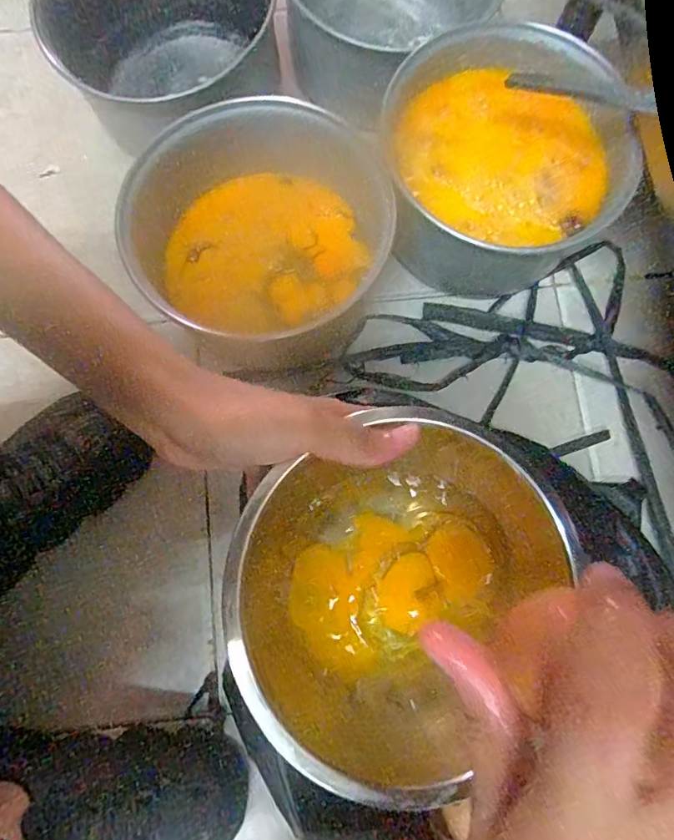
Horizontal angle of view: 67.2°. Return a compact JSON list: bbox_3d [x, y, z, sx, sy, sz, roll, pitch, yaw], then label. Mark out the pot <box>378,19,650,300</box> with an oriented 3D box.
[{"bbox_3d":[0.156,-0.246,0.512,0.213,0.128,0.217,0,79,-1],"label":"pot"}]

